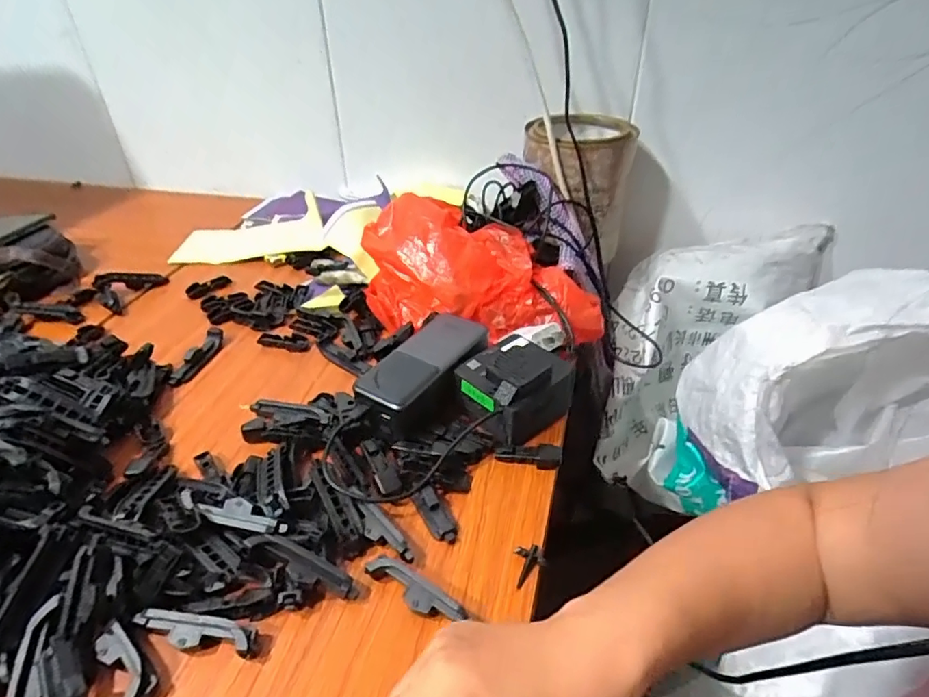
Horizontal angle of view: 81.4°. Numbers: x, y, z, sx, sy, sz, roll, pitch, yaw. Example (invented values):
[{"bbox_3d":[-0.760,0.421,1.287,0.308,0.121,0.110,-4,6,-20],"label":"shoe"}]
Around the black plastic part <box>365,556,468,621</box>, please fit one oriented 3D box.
[{"bbox_3d":[-0.031,0.148,0.327,0.067,0.016,0.016,24,45,30],"label":"black plastic part"}]

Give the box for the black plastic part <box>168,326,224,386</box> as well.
[{"bbox_3d":[-0.259,0.007,0.523,0.017,0.016,0.075,7,38,12],"label":"black plastic part"}]

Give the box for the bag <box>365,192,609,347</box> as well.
[{"bbox_3d":[0.018,-0.071,0.550,0.251,0.099,0.112,18,40,2],"label":"bag"}]

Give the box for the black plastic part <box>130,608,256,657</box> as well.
[{"bbox_3d":[-0.155,0.164,0.311,0.072,0.017,0.017,3,38,7],"label":"black plastic part"}]

